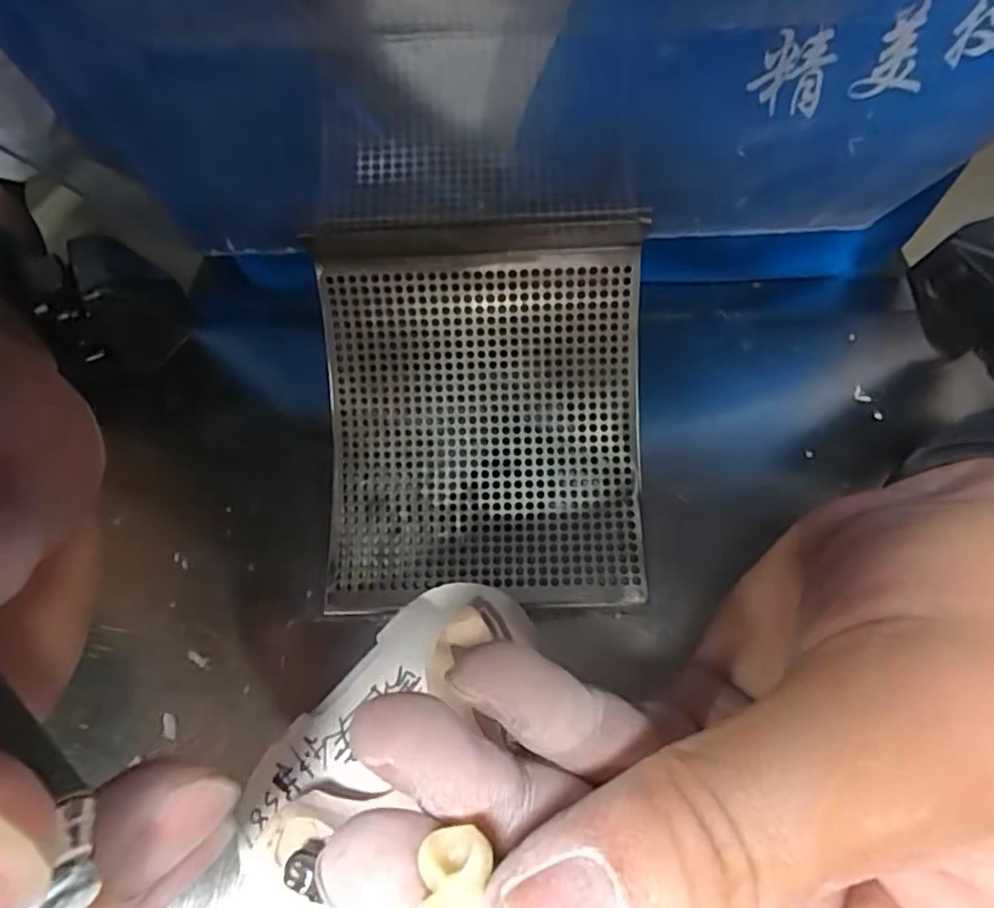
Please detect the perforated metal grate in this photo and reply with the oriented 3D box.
[{"bbox_3d":[-0.006,-0.011,0.201,0.098,0.016,0.114,-1,94,3],"label":"perforated metal grate"}]

